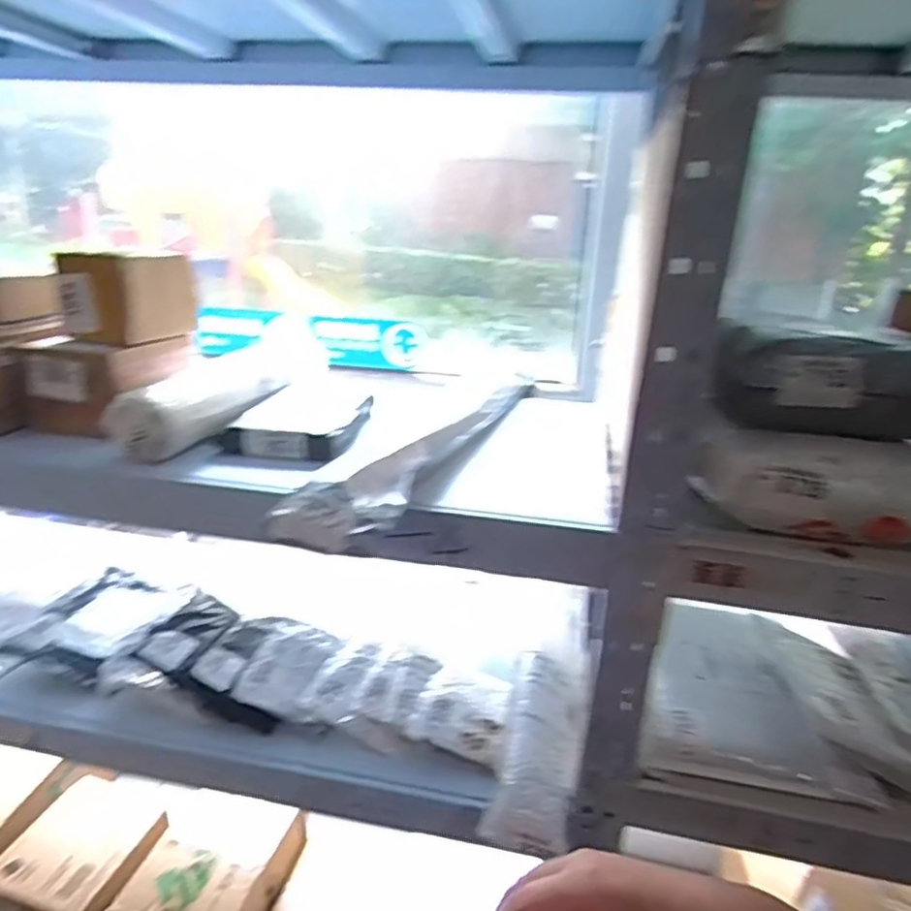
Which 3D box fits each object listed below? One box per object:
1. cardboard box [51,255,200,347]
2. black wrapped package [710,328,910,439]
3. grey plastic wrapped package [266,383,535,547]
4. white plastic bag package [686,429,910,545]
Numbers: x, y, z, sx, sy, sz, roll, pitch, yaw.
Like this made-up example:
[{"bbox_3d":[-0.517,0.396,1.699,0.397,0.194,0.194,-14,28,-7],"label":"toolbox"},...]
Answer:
[{"bbox_3d":[-0.346,-0.171,0.702,0.074,0.084,0.122,8,21,13],"label":"cardboard box"},{"bbox_3d":[0.301,-0.054,0.516,0.205,0.072,0.043,4,21,3],"label":"black wrapped package"},{"bbox_3d":[-0.008,-0.028,0.666,0.072,0.032,0.497,10,22,18],"label":"grey plastic wrapped package"},{"bbox_3d":[0.295,0.024,0.514,0.217,0.065,0.059,6,21,9],"label":"white plastic bag package"}]

